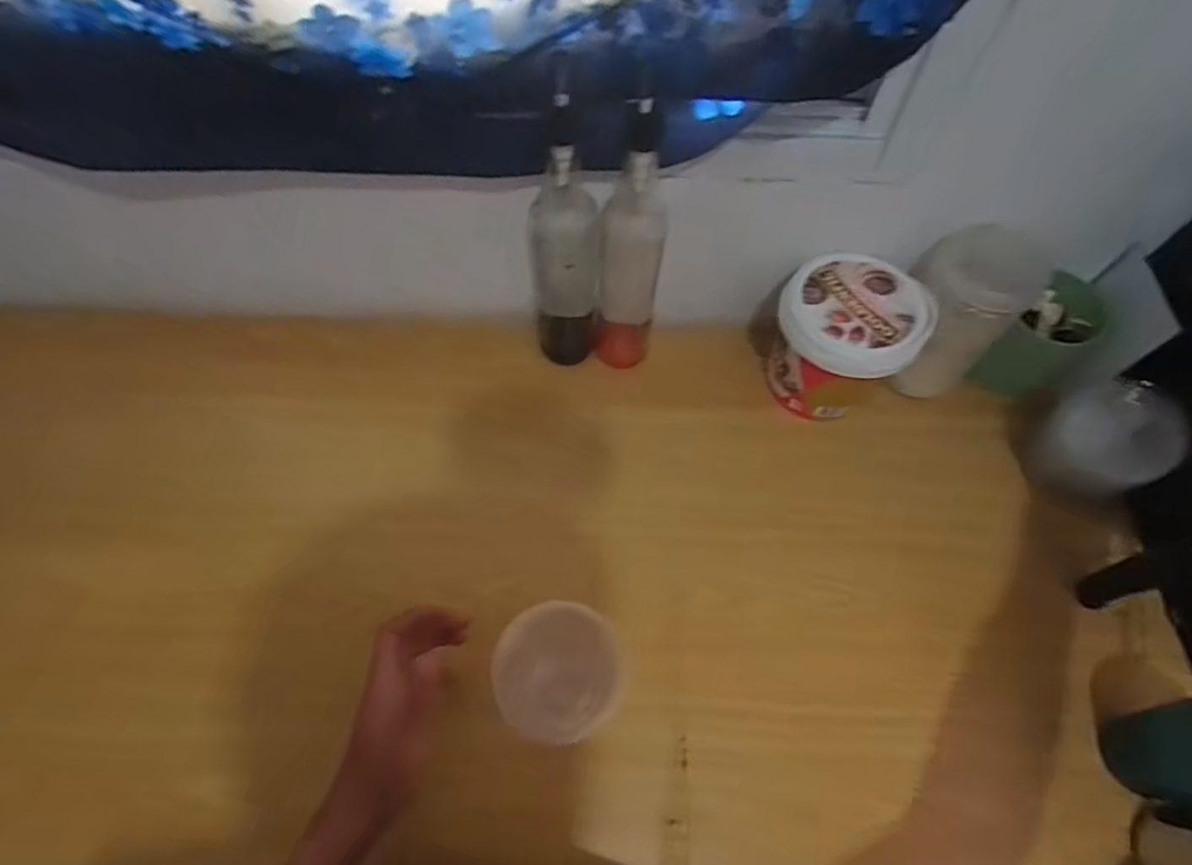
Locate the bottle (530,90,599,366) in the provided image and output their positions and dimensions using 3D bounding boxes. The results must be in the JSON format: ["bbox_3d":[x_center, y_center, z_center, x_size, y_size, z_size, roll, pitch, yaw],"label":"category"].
[{"bbox_3d":[-0.029,-0.172,0.592,0.057,0.287,0.053,-4,62,-4],"label":"bottle"}]

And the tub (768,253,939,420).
[{"bbox_3d":[0.238,-0.087,0.633,0.124,0.122,0.117,1,62,-2],"label":"tub"}]

